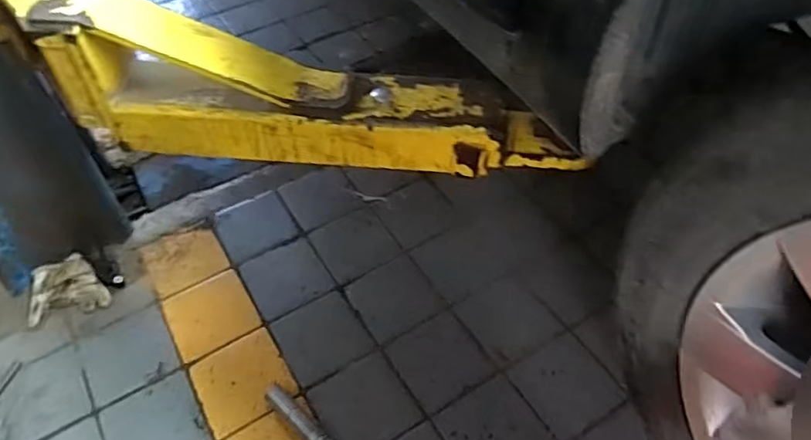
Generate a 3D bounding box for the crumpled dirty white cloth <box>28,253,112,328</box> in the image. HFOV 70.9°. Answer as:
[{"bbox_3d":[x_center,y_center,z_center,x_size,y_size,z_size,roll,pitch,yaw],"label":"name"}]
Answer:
[{"bbox_3d":[-0.648,0.128,1.099,0.139,0.033,0.124,-14,52,-10],"label":"crumpled dirty white cloth"}]

